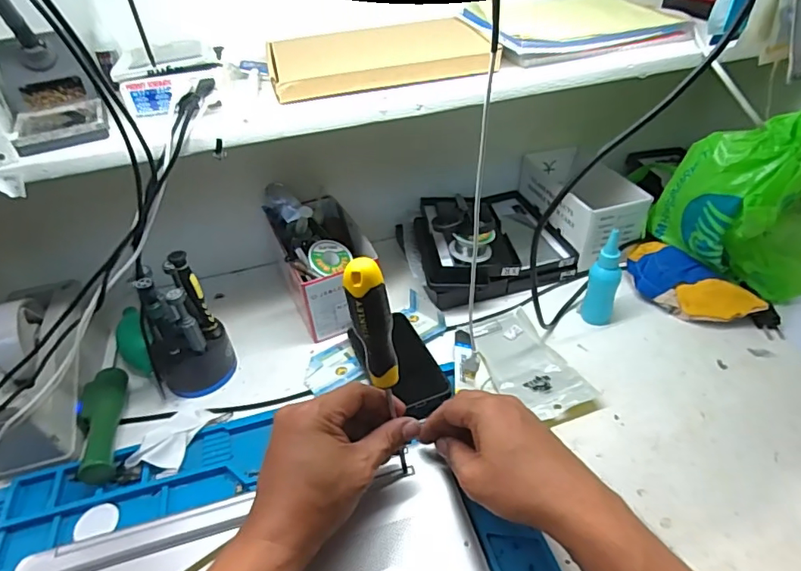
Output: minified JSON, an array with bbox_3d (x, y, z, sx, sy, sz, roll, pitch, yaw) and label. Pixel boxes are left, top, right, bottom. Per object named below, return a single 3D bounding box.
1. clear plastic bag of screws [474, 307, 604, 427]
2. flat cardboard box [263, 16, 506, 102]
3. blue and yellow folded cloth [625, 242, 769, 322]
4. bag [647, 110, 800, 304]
[{"bbox_3d":[0.143,0.087,0.576,0.085,0.018,0.158,-17,41,-15],"label":"clear plastic bag of screws"},{"bbox_3d":[-0.019,-0.235,0.522,0.221,0.032,0.108,-11,40,-8],"label":"flat cardboard box"},{"bbox_3d":[0.357,-0.002,0.641,0.089,0.035,0.161,-30,46,-27],"label":"blue and yellow folded cloth"},{"bbox_3d":[0.411,-0.095,0.606,0.131,0.204,0.142,-11,40,-8],"label":"bag"}]

